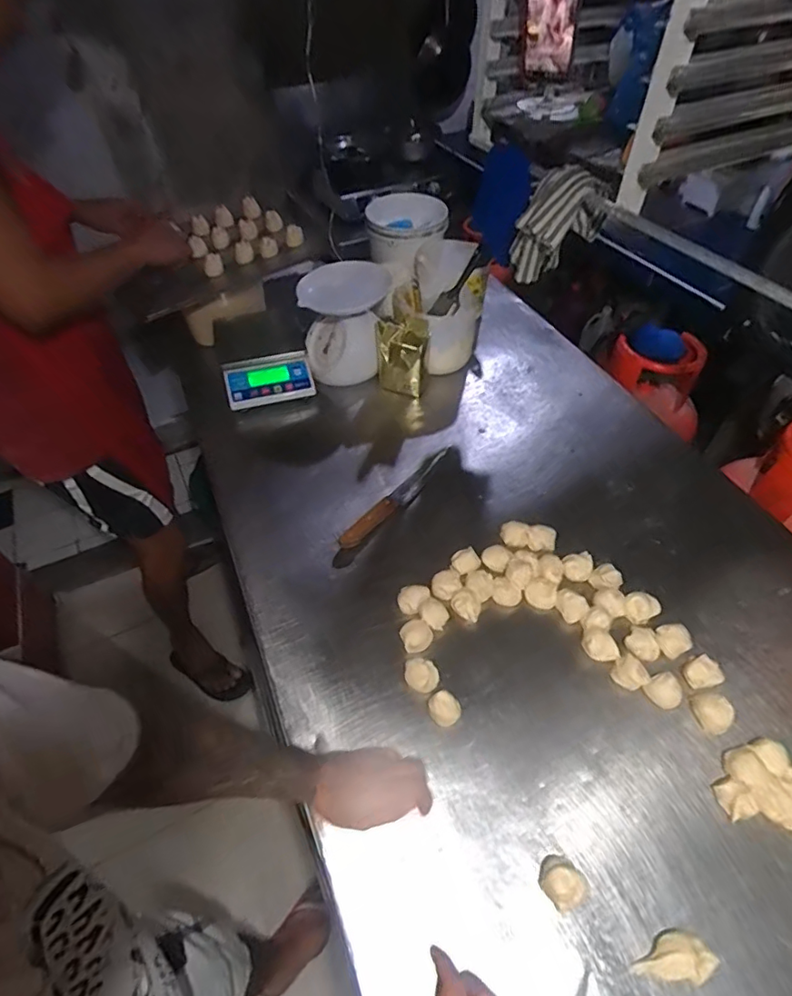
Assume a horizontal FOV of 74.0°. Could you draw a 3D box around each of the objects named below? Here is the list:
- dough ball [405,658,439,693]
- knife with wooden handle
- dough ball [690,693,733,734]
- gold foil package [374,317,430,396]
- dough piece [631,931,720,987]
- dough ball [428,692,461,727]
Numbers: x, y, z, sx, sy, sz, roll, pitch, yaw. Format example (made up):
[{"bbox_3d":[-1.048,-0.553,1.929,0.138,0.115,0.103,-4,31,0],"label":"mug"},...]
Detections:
[{"bbox_3d":[0.035,0.242,0.716,0.049,0.036,0.044,6,50,9],"label":"dough ball"},{"bbox_3d":[0.009,-0.006,0.946,0.037,0.017,0.288,35,60,28],"label":"knife with wooden handle"},{"bbox_3d":[0.407,0.275,0.676,0.039,0.034,0.047,-20,51,-13],"label":"dough ball"},{"bbox_3d":[0.013,-0.287,1.091,0.106,0.165,0.051,7,50,10],"label":"gold foil package"},{"bbox_3d":[0.282,0.465,0.532,0.081,0.024,0.038,-1,50,3],"label":"dough piece"},{"bbox_3d":[0.064,0.277,0.685,0.038,0.038,0.036,-2,50,2],"label":"dough ball"}]

